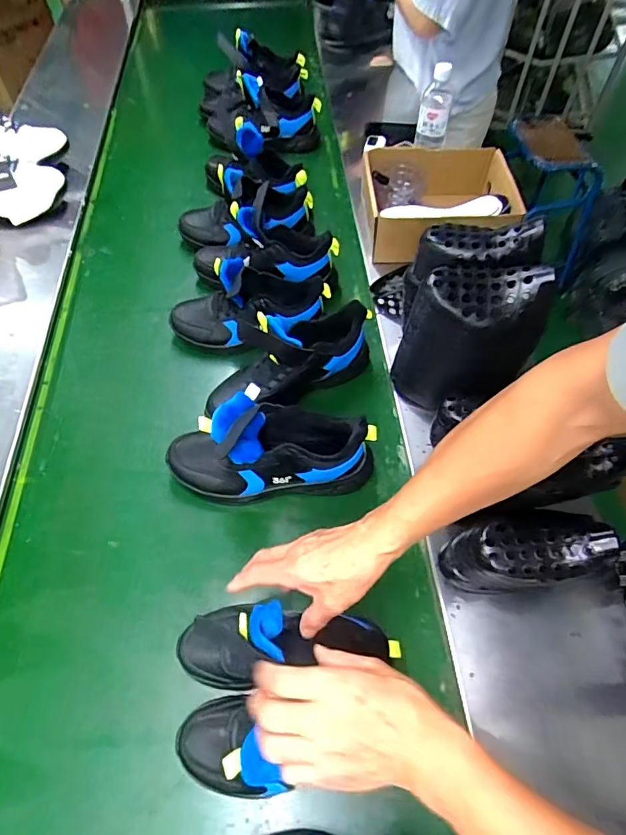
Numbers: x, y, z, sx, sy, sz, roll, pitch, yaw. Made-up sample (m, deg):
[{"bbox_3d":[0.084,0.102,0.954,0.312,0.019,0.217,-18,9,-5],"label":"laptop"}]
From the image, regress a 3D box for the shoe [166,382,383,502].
[{"bbox_3d":[-0.058,0.038,0.665,0.279,0.135,0.106,-5,56,-2],"label":"shoe"}]

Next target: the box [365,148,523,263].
[{"bbox_3d":[0.231,-0.400,0.923,0.264,0.114,0.245,-2,55,0],"label":"box"}]

